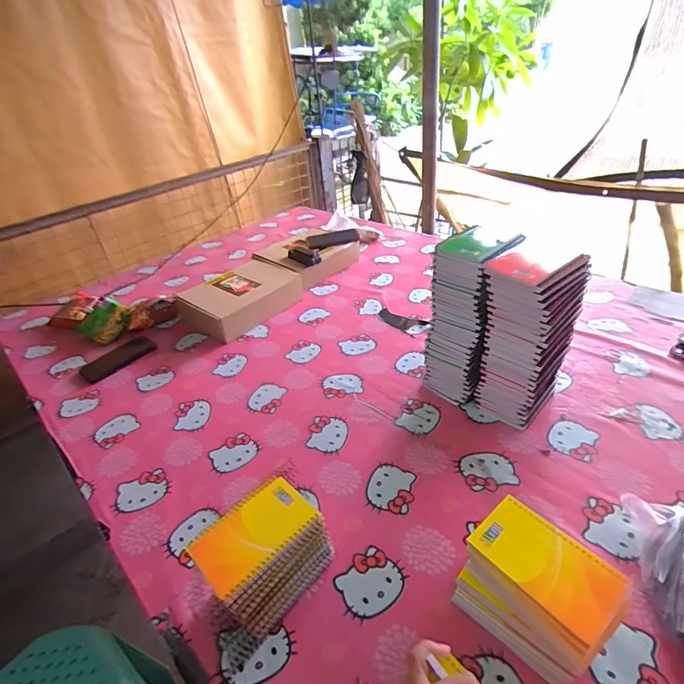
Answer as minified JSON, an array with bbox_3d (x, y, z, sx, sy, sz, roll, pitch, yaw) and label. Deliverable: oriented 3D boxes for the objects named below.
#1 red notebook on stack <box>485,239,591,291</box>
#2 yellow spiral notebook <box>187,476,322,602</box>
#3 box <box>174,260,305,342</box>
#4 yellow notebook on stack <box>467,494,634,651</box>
[{"bbox_3d":[0.276,-0.115,0.589,0.112,0.012,0.088,-28,44,-20],"label":"red notebook on stack"},{"bbox_3d":[-0.101,0.218,0.481,0.085,0.013,0.133,26,47,38],"label":"yellow spiral notebook"},{"bbox_3d":[-0.271,-0.121,1.115,0.208,0.077,0.275,26,47,38],"label":"box"},{"bbox_3d":[0.203,0.221,0.418,0.085,0.009,0.128,-31,41,-30],"label":"yellow notebook on stack"}]

